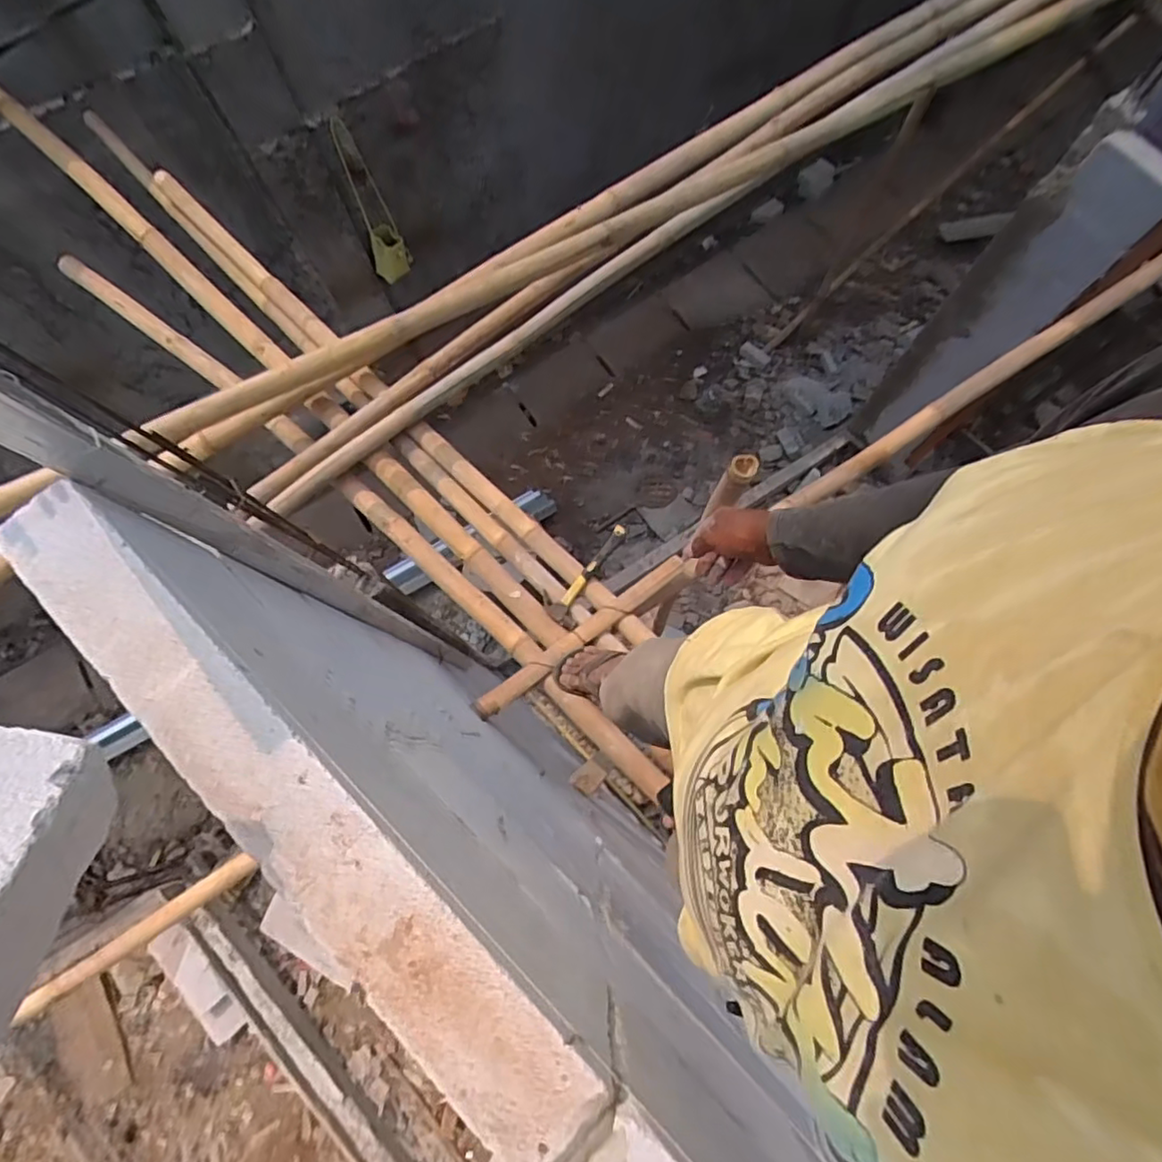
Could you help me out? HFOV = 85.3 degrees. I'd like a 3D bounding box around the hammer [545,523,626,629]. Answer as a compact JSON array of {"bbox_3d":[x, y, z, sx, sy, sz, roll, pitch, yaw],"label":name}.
[{"bbox_3d":[0.000,-0.028,1.426,0.096,0.033,0.264,27,78,8],"label":"hammer"}]

